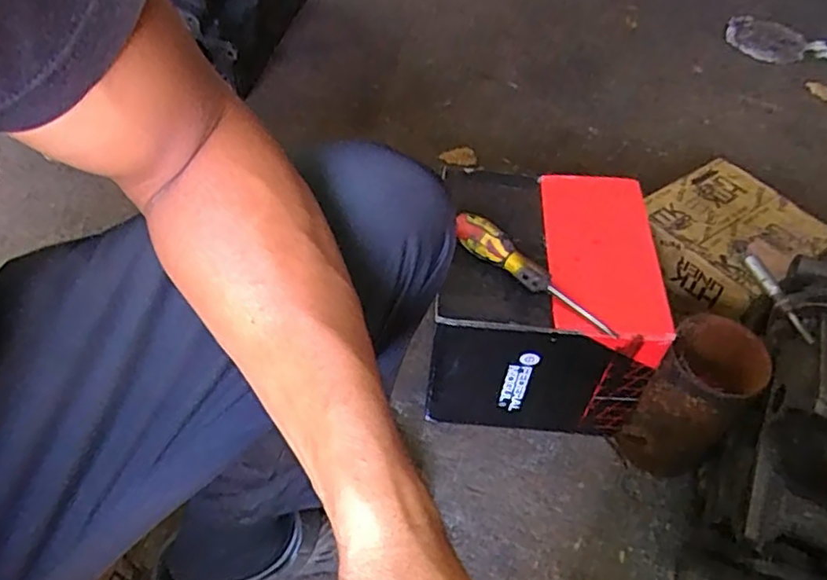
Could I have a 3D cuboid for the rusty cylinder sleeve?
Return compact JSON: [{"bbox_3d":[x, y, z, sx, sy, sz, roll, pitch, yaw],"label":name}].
[{"bbox_3d":[0.300,0.125,0.680,0.088,0.196,0.096,34,57,25],"label":"rusty cylinder sleeve"}]

